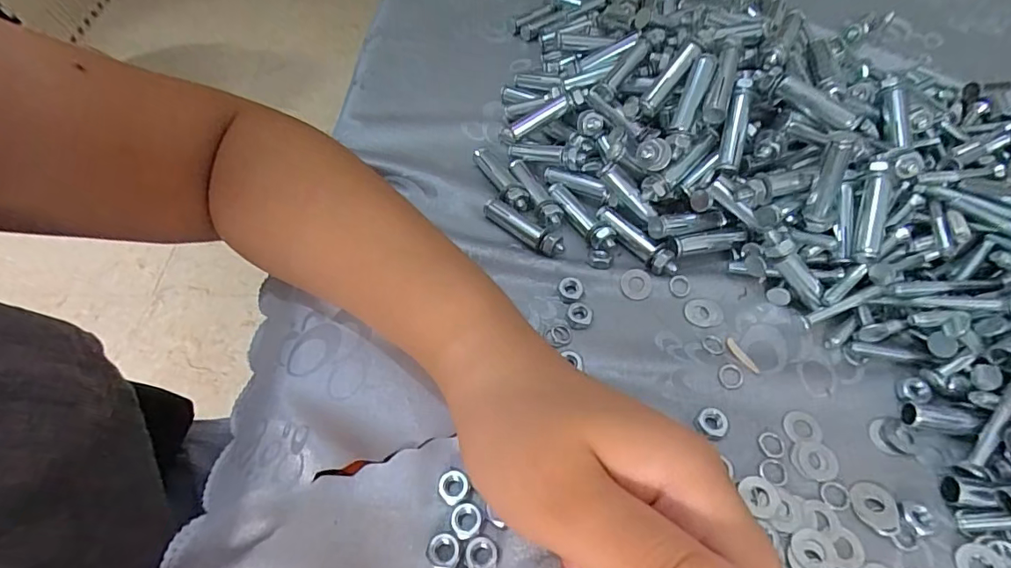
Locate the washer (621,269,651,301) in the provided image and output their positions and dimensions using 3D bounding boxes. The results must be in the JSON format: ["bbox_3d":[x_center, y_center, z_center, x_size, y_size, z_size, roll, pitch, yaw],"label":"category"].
[{"bbox_3d":[0.071,0.000,0.266,0.016,0.004,0.018,20,57,13],"label":"washer"}]

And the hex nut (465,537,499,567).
[{"bbox_3d":[-0.009,0.106,0.192,0.013,0.004,0.013,0,55,0],"label":"hex nut"}]

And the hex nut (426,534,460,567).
[{"bbox_3d":[-0.024,0.105,0.193,0.013,0.005,0.012,-25,58,-17],"label":"hex nut"}]

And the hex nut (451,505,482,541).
[{"bbox_3d":[-0.016,0.095,0.199,0.012,0.004,0.012,-30,60,-20],"label":"hex nut"}]

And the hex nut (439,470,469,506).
[{"bbox_3d":[-0.022,0.084,0.206,0.011,0.004,0.012,-35,62,-23],"label":"hex nut"}]

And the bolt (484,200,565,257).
[{"bbox_3d":[0.009,-0.032,0.284,0.054,0.010,0.010,38,63,24],"label":"bolt"}]

